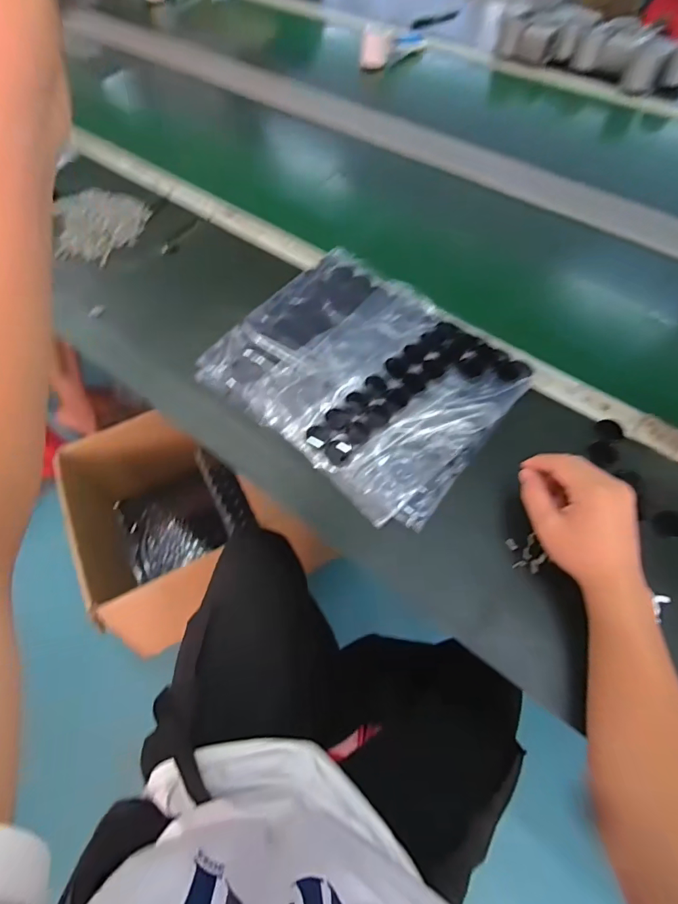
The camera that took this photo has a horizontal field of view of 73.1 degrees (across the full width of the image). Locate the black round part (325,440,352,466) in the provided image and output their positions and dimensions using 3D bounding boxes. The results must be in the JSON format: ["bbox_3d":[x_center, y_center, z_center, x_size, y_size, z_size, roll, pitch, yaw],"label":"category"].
[{"bbox_3d":[-0.001,0.000,0.522,0.028,0.007,0.027,-1,60,1],"label":"black round part"}]

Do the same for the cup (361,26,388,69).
[{"bbox_3d":[0.076,-0.884,1.000,0.063,0.057,0.061,1,60,2],"label":"cup"}]

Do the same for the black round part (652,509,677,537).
[{"bbox_3d":[0.342,0.075,0.473,0.017,0.027,0.030,-29,63,-15],"label":"black round part"}]

